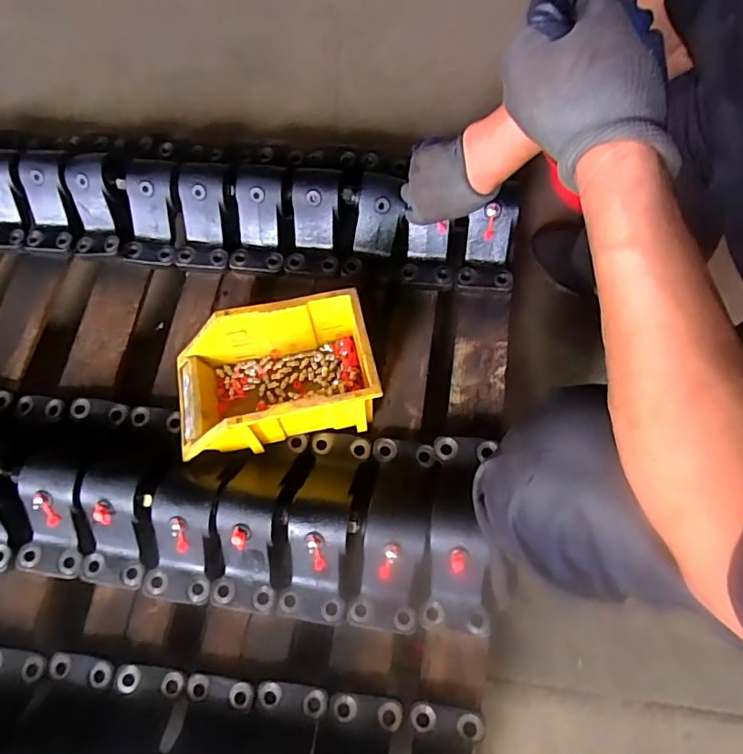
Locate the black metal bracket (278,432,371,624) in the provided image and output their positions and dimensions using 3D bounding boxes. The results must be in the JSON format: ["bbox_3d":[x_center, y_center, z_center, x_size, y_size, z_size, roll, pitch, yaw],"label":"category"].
[{"bbox_3d":[-0.056,0.172,0.630,0.085,0.074,0.221,8,72,5],"label":"black metal bracket"}]

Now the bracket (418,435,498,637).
[{"bbox_3d":[0.105,0.176,0.609,0.077,0.094,0.222,4,71,4],"label":"bracket"}]

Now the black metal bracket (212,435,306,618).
[{"bbox_3d":[-0.135,0.170,0.636,0.086,0.074,0.211,8,72,5],"label":"black metal bracket"}]

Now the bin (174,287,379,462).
[{"bbox_3d":[-0.123,-0.002,0.665,0.243,0.134,0.151,-12,71,-1],"label":"bin"}]

